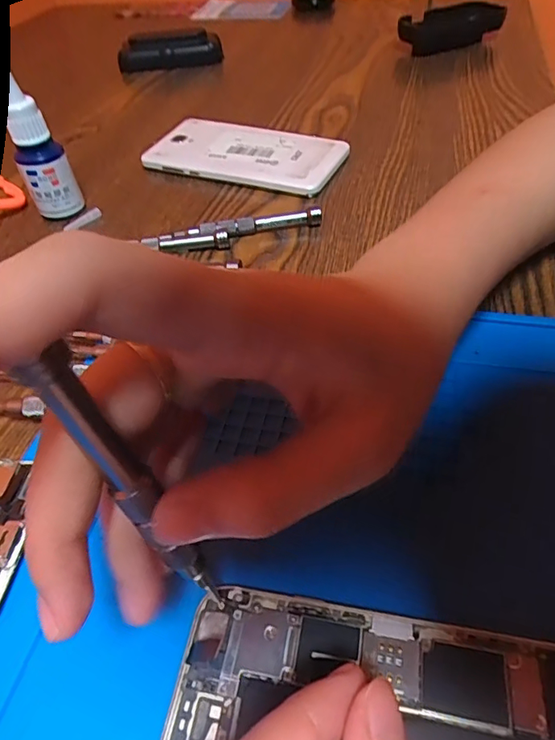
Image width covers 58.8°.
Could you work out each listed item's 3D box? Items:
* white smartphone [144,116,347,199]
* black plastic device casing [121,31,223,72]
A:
[{"bbox_3d":[-0.024,-0.160,0.364,0.138,0.014,0.070,17,52,20],"label":"white smartphone"},{"bbox_3d":[-0.114,-0.339,0.524,0.108,0.031,0.039,-15,49,-8],"label":"black plastic device casing"}]

